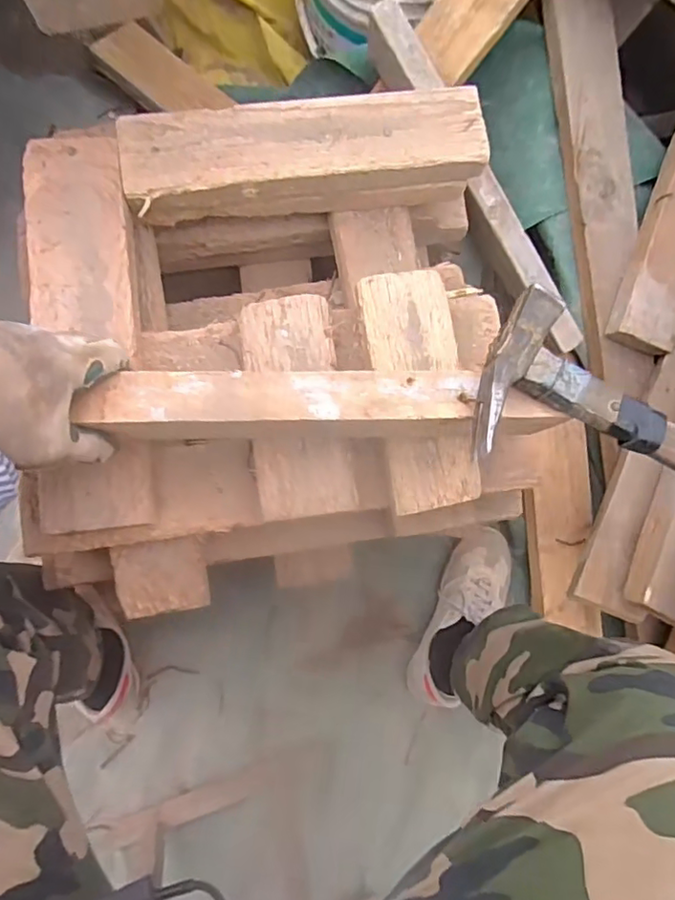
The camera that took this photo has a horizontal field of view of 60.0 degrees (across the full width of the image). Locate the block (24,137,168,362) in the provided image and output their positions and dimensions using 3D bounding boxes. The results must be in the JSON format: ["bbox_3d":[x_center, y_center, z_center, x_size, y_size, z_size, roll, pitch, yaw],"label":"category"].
[{"bbox_3d":[-0.238,-0.179,0.576,0.099,0.100,0.216,-7,82,-5],"label":"block"}]

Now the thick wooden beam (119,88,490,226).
[{"bbox_3d":[-0.032,-0.299,0.599,0.358,0.065,0.091,-9,82,-5],"label":"thick wooden beam"}]

